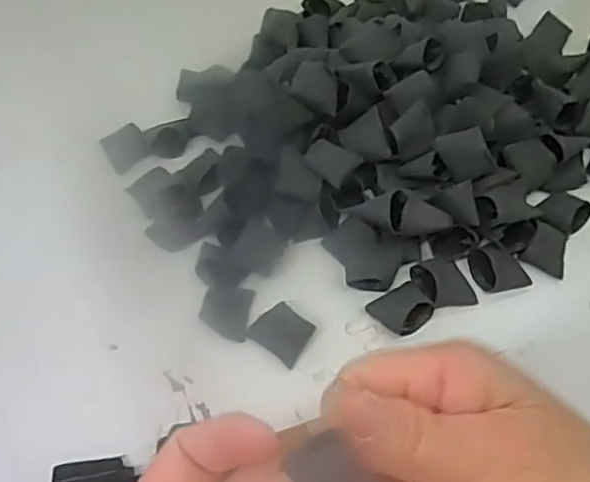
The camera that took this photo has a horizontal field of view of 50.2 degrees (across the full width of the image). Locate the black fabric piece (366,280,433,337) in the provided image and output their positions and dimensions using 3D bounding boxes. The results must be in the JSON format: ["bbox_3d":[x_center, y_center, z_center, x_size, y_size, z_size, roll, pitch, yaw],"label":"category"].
[{"bbox_3d":[0.079,0.048,0.455,0.041,0.021,0.037,-24,60,-14],"label":"black fabric piece"}]

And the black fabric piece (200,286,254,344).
[{"bbox_3d":[-0.051,0.051,0.460,0.036,0.004,0.039,7,57,5],"label":"black fabric piece"}]

